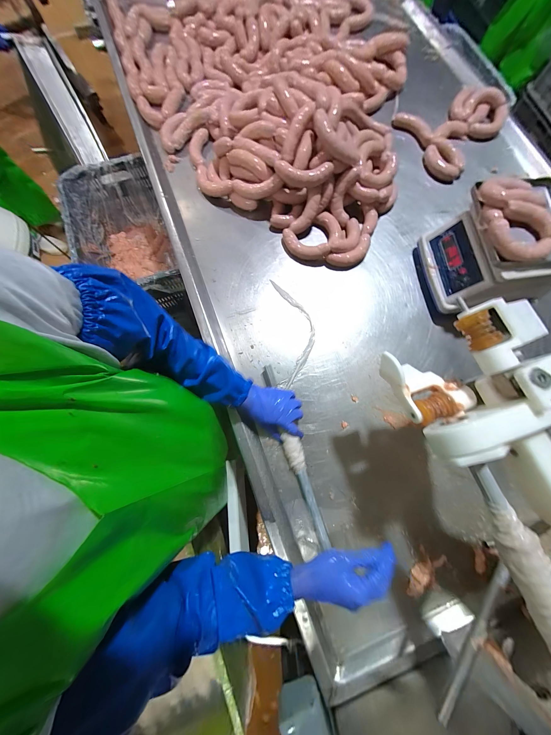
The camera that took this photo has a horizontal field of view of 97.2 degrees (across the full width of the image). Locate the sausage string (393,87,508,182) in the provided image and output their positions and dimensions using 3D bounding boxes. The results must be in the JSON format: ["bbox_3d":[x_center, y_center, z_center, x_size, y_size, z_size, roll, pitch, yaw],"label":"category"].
[{"bbox_3d":[0.571,-0.750,0.759,0.318,0.048,0.273,-31,80,-7],"label":"sausage string"}]

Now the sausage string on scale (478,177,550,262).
[{"bbox_3d":[0.517,-0.315,0.506,0.146,0.035,0.201,1,78,0],"label":"sausage string on scale"}]

